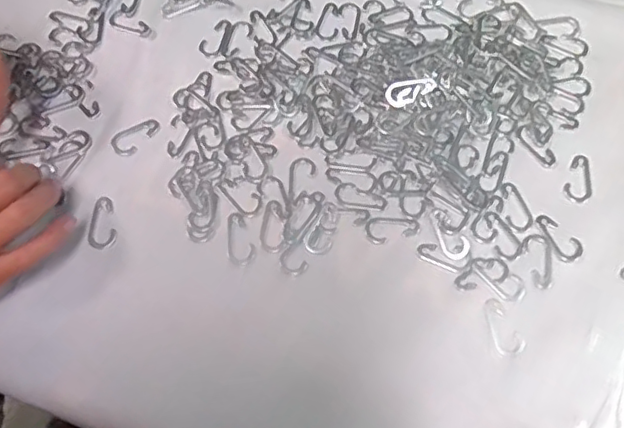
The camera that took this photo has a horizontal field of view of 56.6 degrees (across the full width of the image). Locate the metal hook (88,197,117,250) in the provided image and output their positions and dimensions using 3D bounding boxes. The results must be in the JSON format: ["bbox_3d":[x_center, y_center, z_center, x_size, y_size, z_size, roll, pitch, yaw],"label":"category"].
[{"bbox_3d":[-0.140,0.005,0.391,0.018,0.004,0.037,2,68,0],"label":"metal hook"}]

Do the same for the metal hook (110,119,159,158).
[{"bbox_3d":[-0.127,-0.056,0.416,0.018,0.004,0.035,39,73,14],"label":"metal hook"}]

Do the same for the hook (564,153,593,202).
[{"bbox_3d":[0.190,-0.025,0.407,0.019,0.004,0.035,21,70,8],"label":"hook"}]

